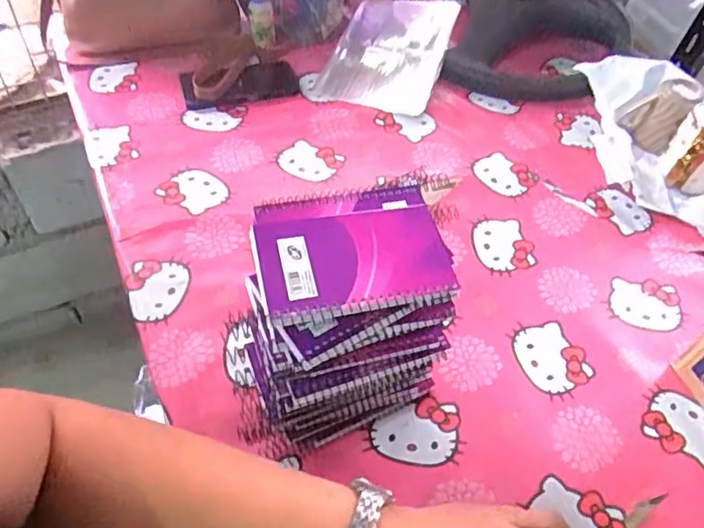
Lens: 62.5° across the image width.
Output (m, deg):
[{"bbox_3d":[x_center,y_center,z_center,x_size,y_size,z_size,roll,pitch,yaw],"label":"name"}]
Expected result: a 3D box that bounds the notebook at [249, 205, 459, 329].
[{"bbox_3d":[0.000,-0.002,0.407,0.130,0.016,0.082,-8,53,-11],"label":"notebook"}]

